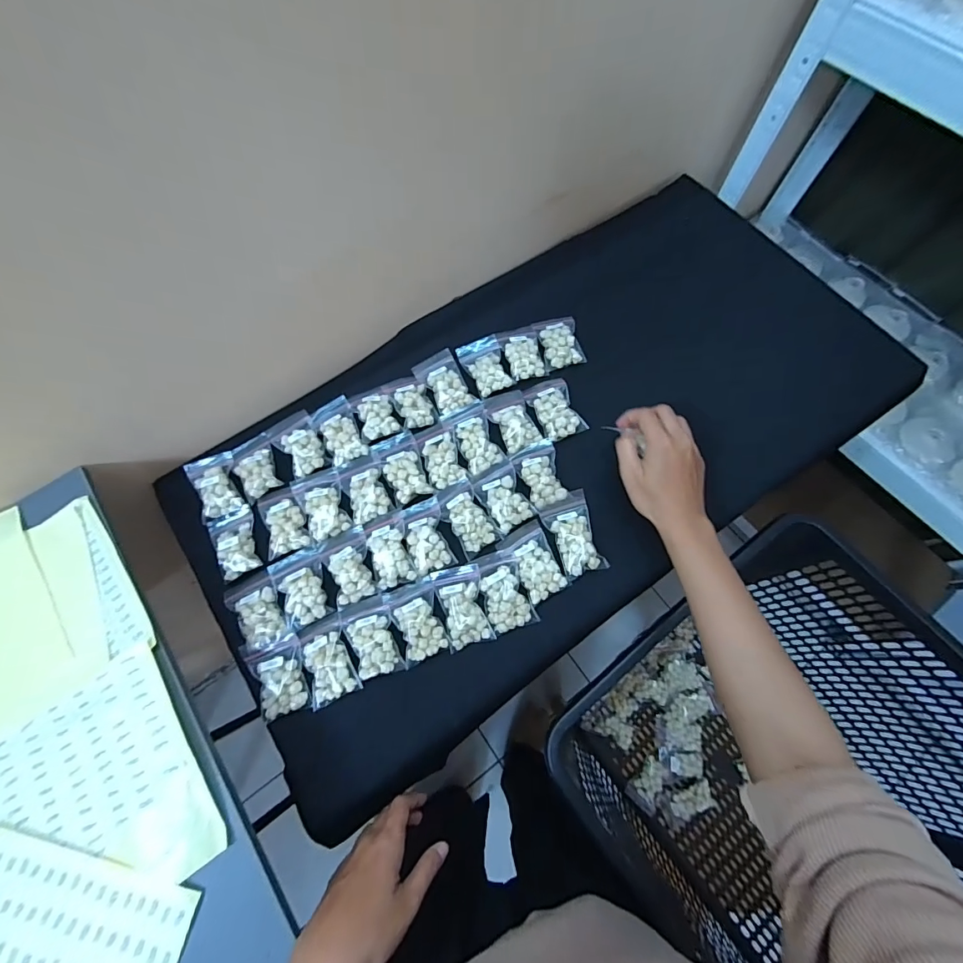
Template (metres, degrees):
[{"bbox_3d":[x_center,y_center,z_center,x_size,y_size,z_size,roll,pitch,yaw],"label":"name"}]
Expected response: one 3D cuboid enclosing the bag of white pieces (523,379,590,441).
[{"bbox_3d":[0.081,-0.081,0.472,0.048,0.013,0.071,-19,72,-5],"label":"bag of white pieces"}]

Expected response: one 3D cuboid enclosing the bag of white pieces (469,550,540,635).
[{"bbox_3d":[0.022,0.103,0.408,0.043,0.012,0.071,-16,72,-4],"label":"bag of white pieces"}]

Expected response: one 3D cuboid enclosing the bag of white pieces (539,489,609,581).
[{"bbox_3d":[0.093,0.052,0.423,0.046,0.012,0.079,-18,72,-4],"label":"bag of white pieces"}]

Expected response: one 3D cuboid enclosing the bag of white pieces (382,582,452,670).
[{"bbox_3d":[-0.061,0.133,0.401,0.045,0.017,0.070,-20,72,-5],"label":"bag of white pieces"}]

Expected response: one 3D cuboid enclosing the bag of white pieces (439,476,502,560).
[{"bbox_3d":[-0.015,0.037,0.434,0.042,0.015,0.072,-28,73,-8],"label":"bag of white pieces"}]

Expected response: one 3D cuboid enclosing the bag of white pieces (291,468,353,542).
[{"bbox_3d":[-0.163,0.022,0.443,0.045,0.013,0.072,-24,72,-7],"label":"bag of white pieces"}]

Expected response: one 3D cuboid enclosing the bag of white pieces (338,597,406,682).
[{"bbox_3d":[-0.103,0.146,0.398,0.045,0.015,0.069,-20,72,-5],"label":"bag of white pieces"}]

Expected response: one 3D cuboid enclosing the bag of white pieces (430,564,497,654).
[{"bbox_3d":[-0.017,0.117,0.407,0.044,0.018,0.074,-17,72,-4],"label":"bag of white pieces"}]

